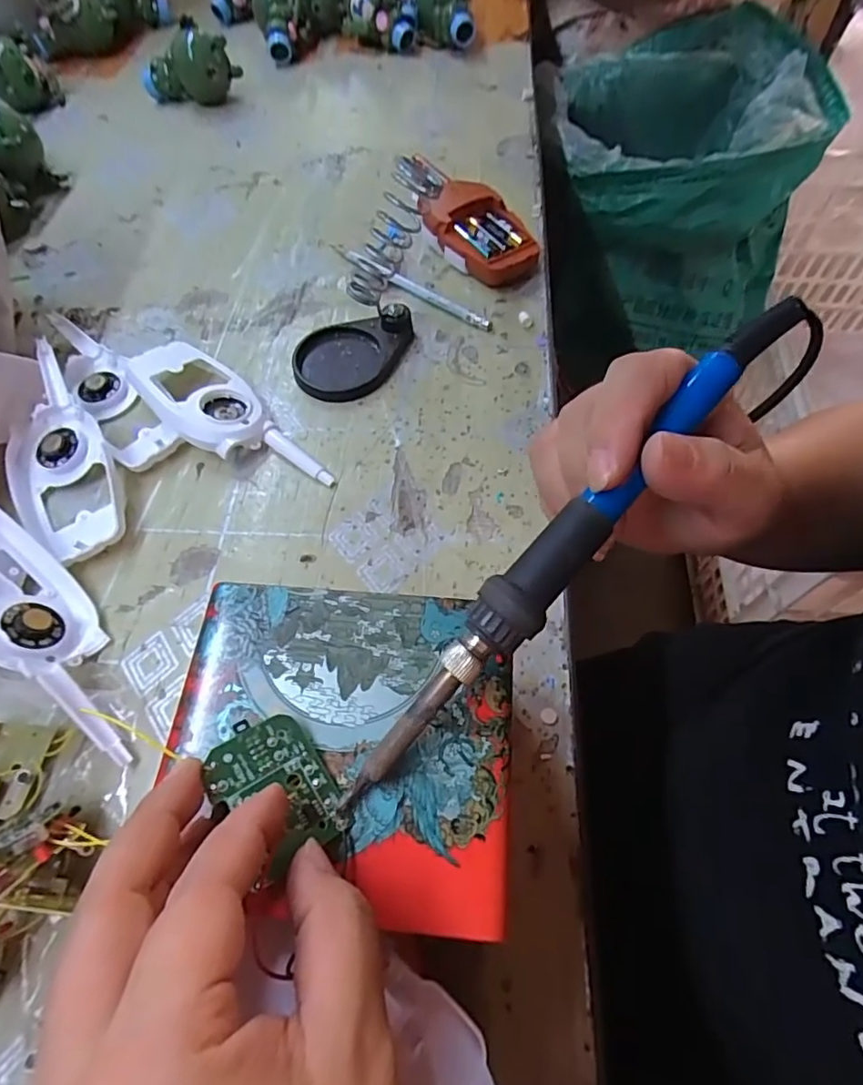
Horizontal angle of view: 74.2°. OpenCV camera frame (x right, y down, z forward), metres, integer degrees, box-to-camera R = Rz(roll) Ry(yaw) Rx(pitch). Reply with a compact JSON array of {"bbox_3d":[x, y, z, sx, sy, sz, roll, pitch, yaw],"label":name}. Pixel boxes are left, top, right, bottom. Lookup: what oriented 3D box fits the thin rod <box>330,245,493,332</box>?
[{"bbox_3d":[-0.019,-0.206,0.452,0.163,0.007,0.014,37,67,21],"label":"thin rod"}]

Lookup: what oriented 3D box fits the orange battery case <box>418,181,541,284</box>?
[{"bbox_3d":[0.039,-0.249,0.460,0.065,0.035,0.110,-38,65,-19],"label":"orange battery case"}]

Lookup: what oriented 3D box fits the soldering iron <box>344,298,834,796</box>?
[{"bbox_3d":[0.050,0.001,0.183,0.209,0.025,0.024,-46,67,-2],"label":"soldering iron"}]

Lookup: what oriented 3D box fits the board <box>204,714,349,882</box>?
[{"bbox_3d":[-0.048,0.077,0.177,0.032,0.004,0.042,-20,66,-35],"label":"board"}]

